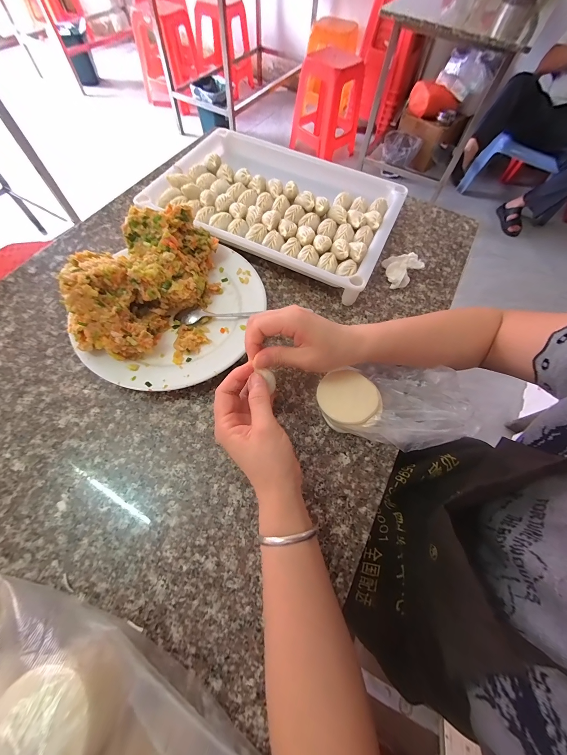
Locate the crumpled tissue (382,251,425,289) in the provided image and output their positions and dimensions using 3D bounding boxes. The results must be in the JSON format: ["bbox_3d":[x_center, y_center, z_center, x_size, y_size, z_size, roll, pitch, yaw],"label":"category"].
[{"bbox_3d":[0.188,-0.169,0.417,0.050,0.032,0.049,-7,66,-6],"label":"crumpled tissue"}]

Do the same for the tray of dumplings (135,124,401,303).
[{"bbox_3d":[-0.014,-0.291,0.456,0.384,0.048,0.258,26,66,9],"label":"tray of dumplings"}]

